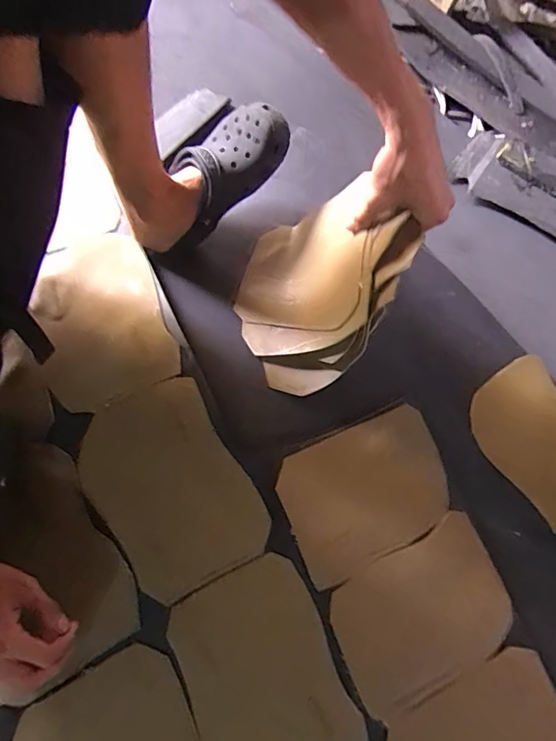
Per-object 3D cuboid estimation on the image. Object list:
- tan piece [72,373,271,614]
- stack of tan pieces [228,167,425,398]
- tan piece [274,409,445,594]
[{"bbox_3d":[-0.134,0.142,0.562,0.174,0.014,0.242,-32,80,-11],"label":"tan piece"},{"bbox_3d":[0.037,-0.125,0.568,0.171,0.216,0.233,-8,66,-5],"label":"stack of tan pieces"},{"bbox_3d":[0.119,0.162,0.614,0.233,0.009,0.166,-20,81,-19],"label":"tan piece"}]

